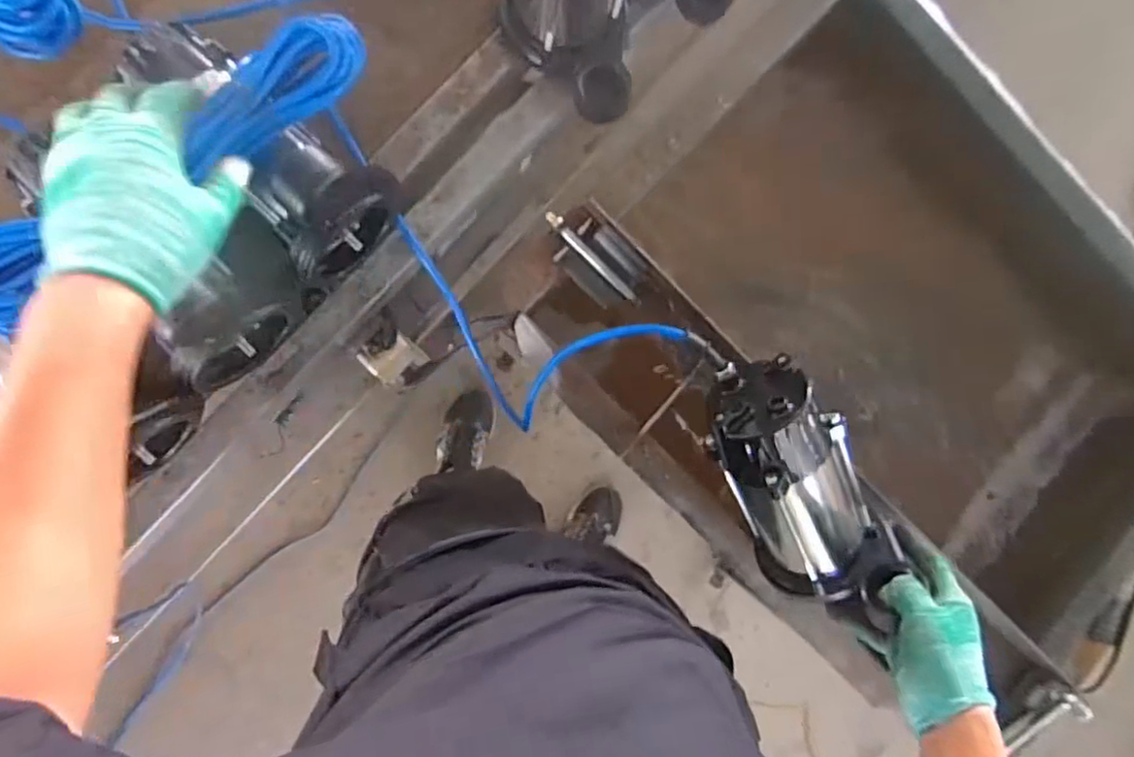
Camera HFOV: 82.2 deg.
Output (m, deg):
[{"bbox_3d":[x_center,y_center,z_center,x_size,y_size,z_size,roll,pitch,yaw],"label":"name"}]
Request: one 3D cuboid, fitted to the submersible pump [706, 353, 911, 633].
[{"bbox_3d":[0.205,0.099,0.561,0.101,0.100,0.255,-36,114,-6],"label":"submersible pump"}]

